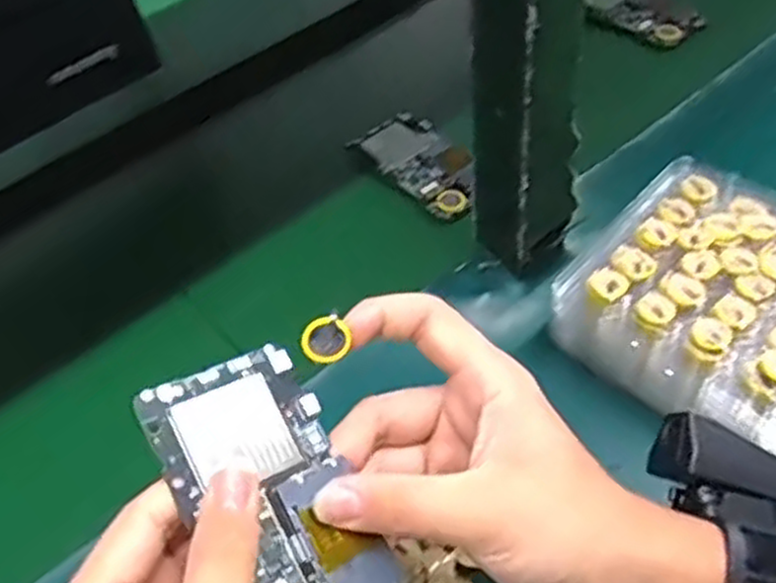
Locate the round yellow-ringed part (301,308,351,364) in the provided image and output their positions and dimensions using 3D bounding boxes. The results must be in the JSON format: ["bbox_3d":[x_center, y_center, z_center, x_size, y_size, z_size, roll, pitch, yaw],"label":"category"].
[{"bbox_3d":[-0.026,0.020,0.321,0.018,0.020,0.004,-22,20,-1],"label":"round yellow-ringed part"}]

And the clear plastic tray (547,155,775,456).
[{"bbox_3d":[0.201,0.007,0.453,0.186,0.057,0.153,34,62,29],"label":"clear plastic tray"}]

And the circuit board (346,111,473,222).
[{"bbox_3d":[0.032,-0.102,0.619,0.064,0.011,0.123,-36,53,-17],"label":"circuit board"}]

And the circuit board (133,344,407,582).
[{"bbox_3d":[-0.041,0.085,0.305,0.064,0.006,0.126,-22,76,-31],"label":"circuit board"}]

